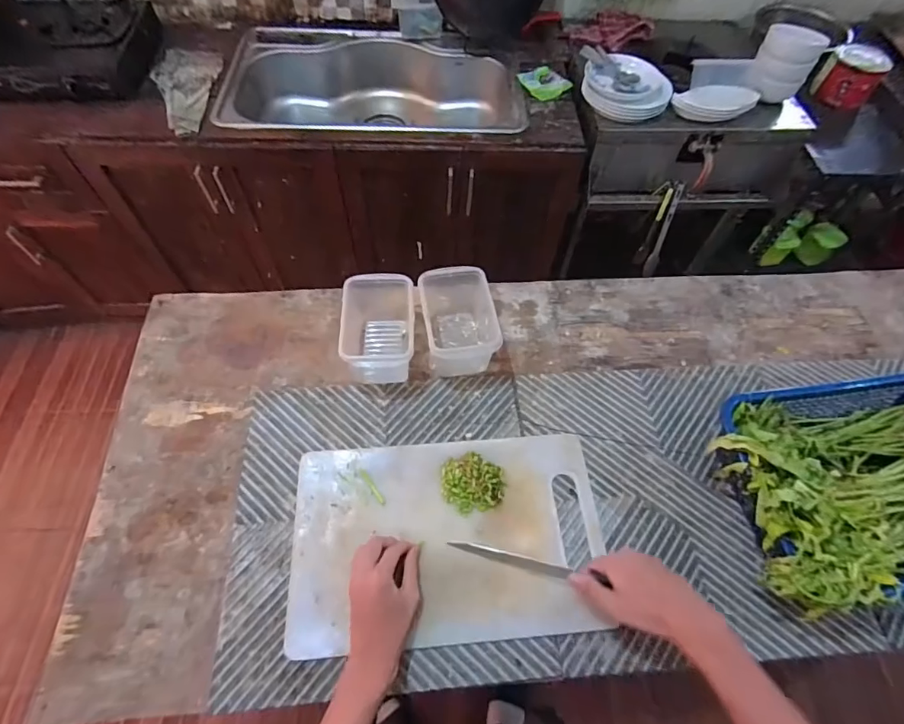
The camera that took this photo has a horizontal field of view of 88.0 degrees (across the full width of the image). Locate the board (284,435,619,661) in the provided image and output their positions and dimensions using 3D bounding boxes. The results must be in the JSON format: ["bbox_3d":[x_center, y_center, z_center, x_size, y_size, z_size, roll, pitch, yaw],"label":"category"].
[{"bbox_3d":[-0.006,0.222,0.609,0.391,0.016,0.246,-3,61,-4],"label":"board"}]

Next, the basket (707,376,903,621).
[{"bbox_3d":[0.520,0.156,0.601,0.343,0.120,0.253,-6,60,-6],"label":"basket"}]

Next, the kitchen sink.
[{"bbox_3d":[-0.239,-0.784,1.426,0.812,0.208,0.565,-3,59,-4],"label":"kitchen sink"}]

